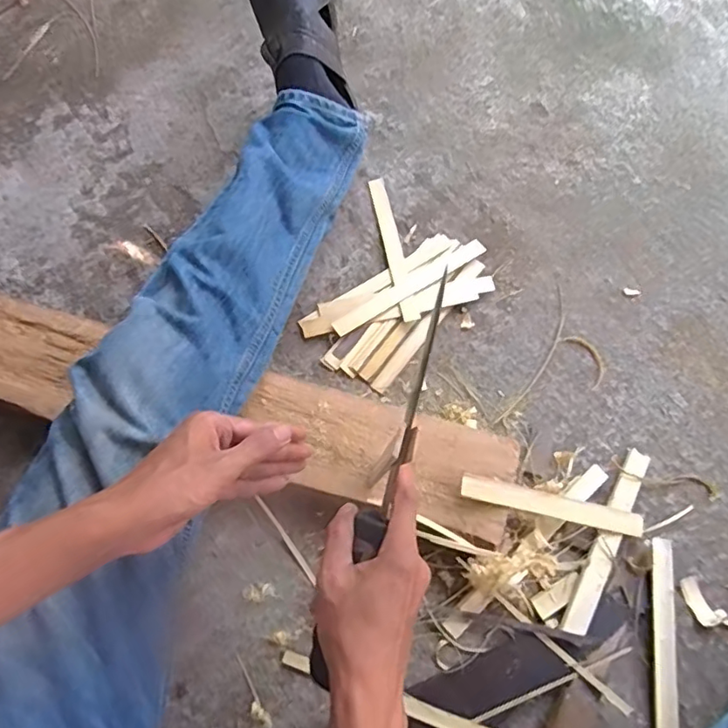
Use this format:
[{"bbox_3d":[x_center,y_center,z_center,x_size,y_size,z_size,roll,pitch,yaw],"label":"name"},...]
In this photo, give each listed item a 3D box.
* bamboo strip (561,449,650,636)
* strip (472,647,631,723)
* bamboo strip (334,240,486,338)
[{"bbox_3d":[0.274,0.194,0.625,0.028,0.007,0.220,29,70,6],"label":"bamboo strip"},{"bbox_3d":[0.175,0.339,0.574,0.230,0.008,0.010,-19,74,-7],"label":"strip"},{"bbox_3d":[0.060,-0.100,0.721,0.225,0.005,0.024,-31,70,-11],"label":"bamboo strip"}]

